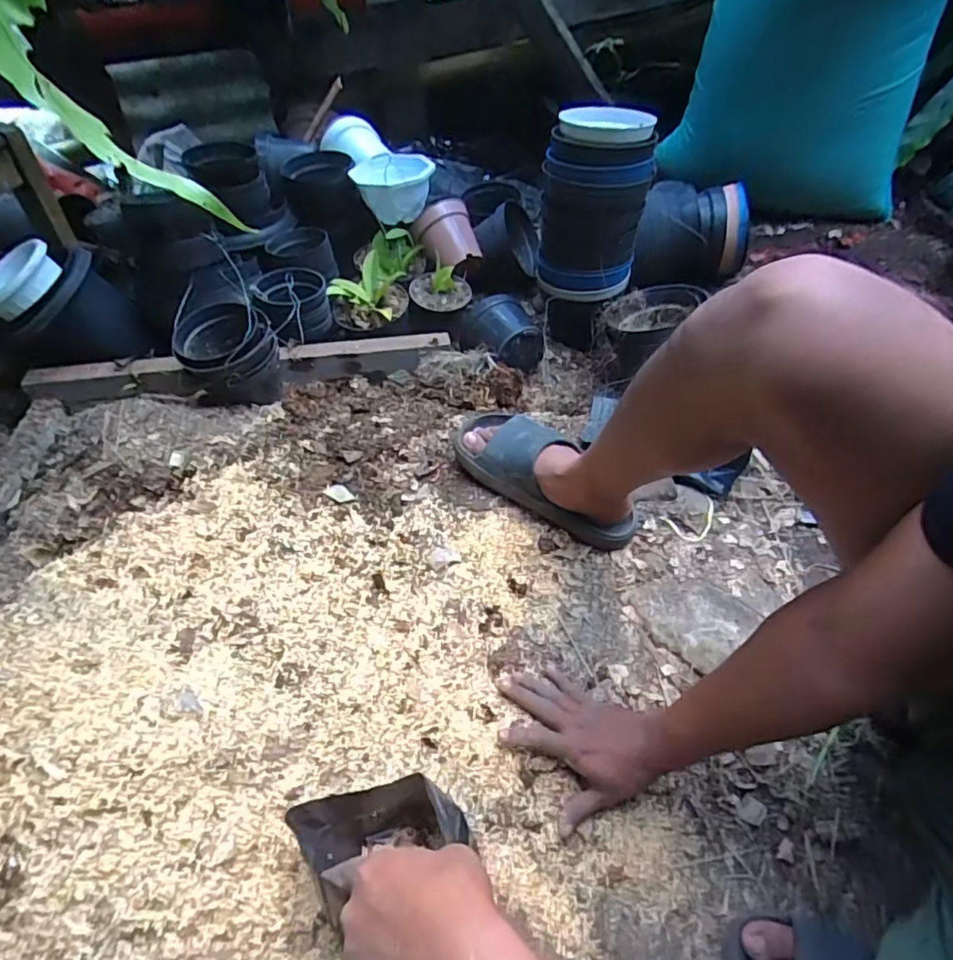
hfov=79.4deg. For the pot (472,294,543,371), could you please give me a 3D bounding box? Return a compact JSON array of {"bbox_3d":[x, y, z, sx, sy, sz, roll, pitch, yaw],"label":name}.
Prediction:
[{"bbox_3d":[0.061,-0.270,1.088,0.103,0.093,0.140,-18,54,-9],"label":"pot"}]

